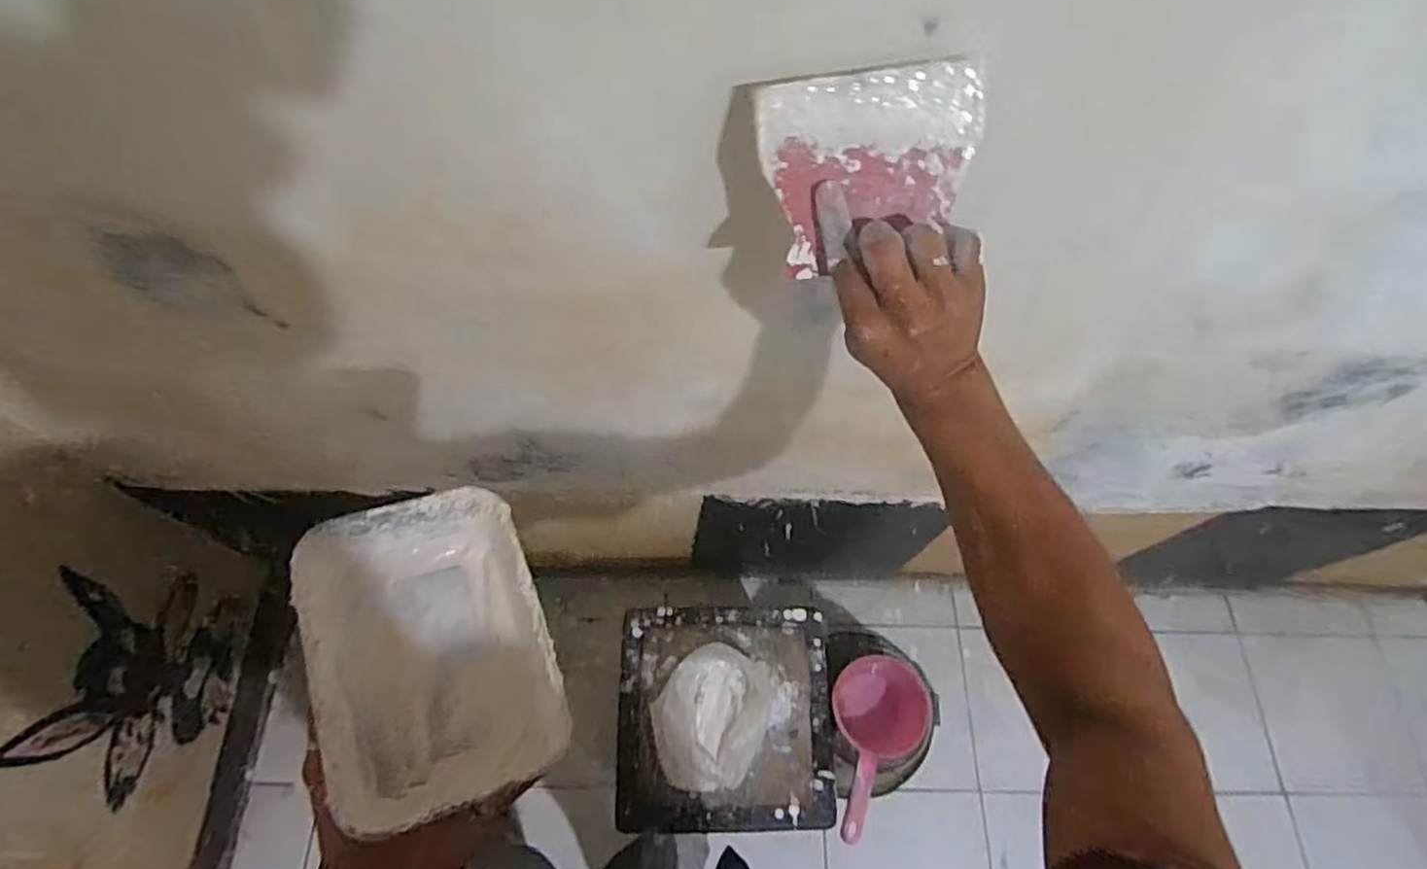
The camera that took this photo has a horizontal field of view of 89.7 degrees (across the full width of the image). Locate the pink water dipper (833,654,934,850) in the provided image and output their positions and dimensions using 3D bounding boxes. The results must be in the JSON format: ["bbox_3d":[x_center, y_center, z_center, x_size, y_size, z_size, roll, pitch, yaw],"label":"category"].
[{"bbox_3d":[0.240,0.466,1.076,0.135,0.086,0.255,19,66,6],"label":"pink water dipper"}]

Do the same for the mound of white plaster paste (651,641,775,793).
[{"bbox_3d":[-0.004,0.385,0.974,0.150,0.074,0.184,22,66,7],"label":"mound of white plaster paste"}]

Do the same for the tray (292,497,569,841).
[{"bbox_3d":[-0.157,0.118,0.404,0.121,0.056,0.164,-15,67,-10],"label":"tray"}]

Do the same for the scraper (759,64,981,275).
[{"bbox_3d":[0.091,-0.149,0.407,0.118,0.103,0.006,-9,28,4],"label":"scraper"}]

